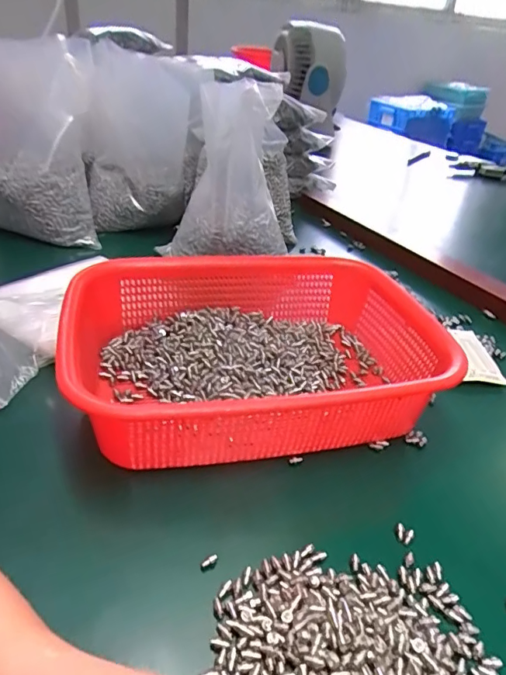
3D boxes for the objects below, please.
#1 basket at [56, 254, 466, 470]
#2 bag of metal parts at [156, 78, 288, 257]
[{"bbox_3d":[0.020,0.010,0.394,0.320,0.072,0.208,-3,35,-11],"label":"basket"},{"bbox_3d":[-0.028,-0.181,0.524,0.116,0.182,0.088,31,42,33],"label":"bag of metal parts"}]

